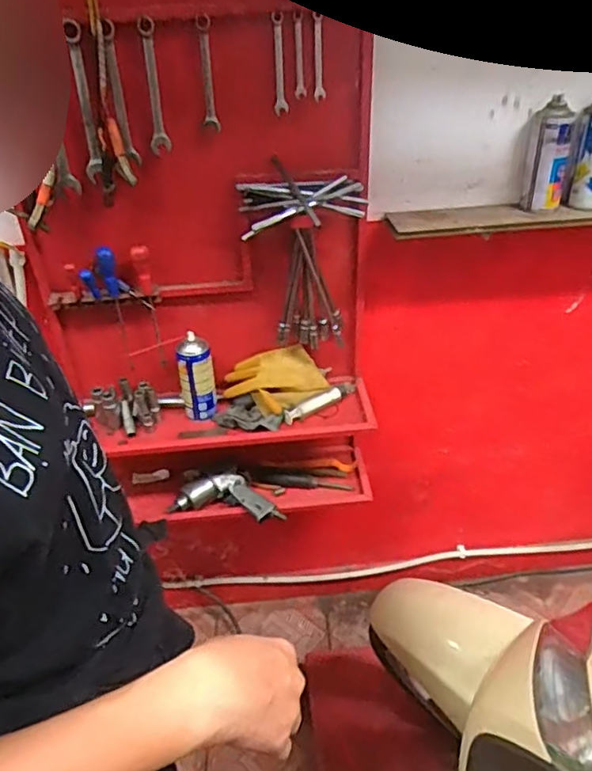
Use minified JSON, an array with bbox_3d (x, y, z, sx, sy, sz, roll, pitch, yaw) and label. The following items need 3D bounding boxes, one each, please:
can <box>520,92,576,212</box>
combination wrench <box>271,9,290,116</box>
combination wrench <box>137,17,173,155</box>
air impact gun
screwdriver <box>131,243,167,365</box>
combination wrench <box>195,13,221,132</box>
[{"bbox_3d":[0.425,-0.382,1.020,0.068,0.161,0.054,8,38,14],"label":"can"},{"bbox_3d":[-0.025,-0.485,0.921,0.021,0.133,0.011,-4,36,-2],"label":"combination wrench"},{"bbox_3d":[-0.215,-0.446,0.914,0.030,0.183,0.005,-10,35,-10],"label":"combination wrench"},{"bbox_3d":[-0.137,0.229,1.247,0.235,0.043,0.094,6,37,11],"label":"air impact gun"},{"bbox_3d":[-0.264,-0.141,1.102,0.029,0.231,0.023,-10,37,-10],"label":"screwdriver"},{"bbox_3d":[-0.133,-0.466,0.910,0.024,0.153,0.009,-7,37,-6],"label":"combination wrench"}]

